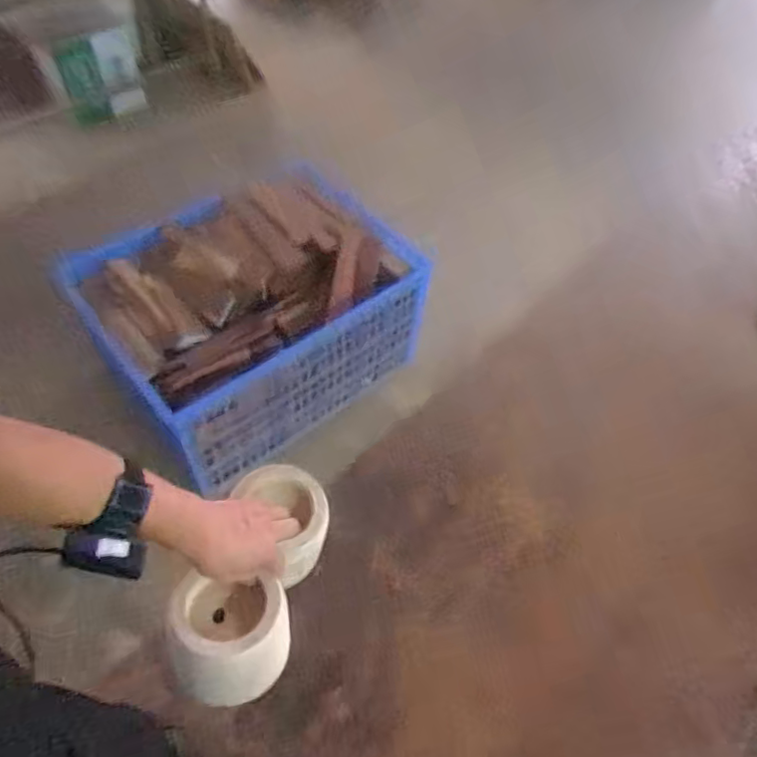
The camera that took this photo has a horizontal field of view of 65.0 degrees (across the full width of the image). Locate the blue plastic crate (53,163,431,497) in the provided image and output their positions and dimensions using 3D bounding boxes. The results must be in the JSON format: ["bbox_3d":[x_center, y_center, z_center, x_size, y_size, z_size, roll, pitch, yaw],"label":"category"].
[{"bbox_3d":[-0.339,-0.196,1.693,0.641,0.347,0.857,40,61,22],"label":"blue plastic crate"}]

